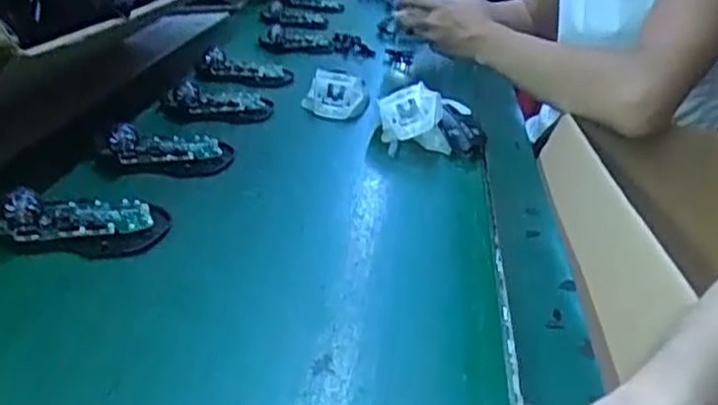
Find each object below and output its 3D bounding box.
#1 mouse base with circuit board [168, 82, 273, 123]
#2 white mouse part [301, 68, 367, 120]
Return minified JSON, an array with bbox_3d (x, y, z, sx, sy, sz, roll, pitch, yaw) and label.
[{"bbox_3d":[-0.136,-0.102,0.725,0.107,0.027,0.063,-7,31,-43],"label":"mouse base with circuit board"},{"bbox_3d":[-0.024,-0.123,0.785,0.065,0.033,0.064,9,32,6],"label":"white mouse part"}]

